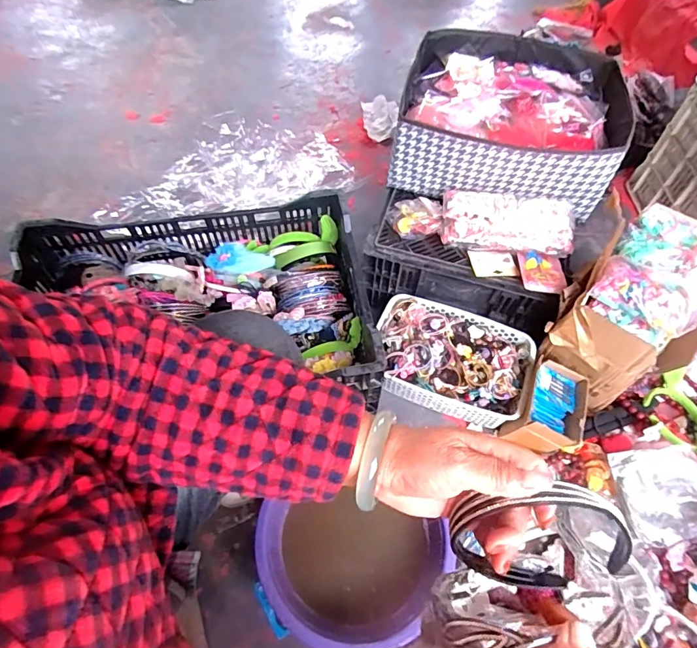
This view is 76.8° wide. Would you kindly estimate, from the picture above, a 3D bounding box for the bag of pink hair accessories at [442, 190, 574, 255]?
[{"bbox_3d":[0.295,-0.194,0.818,0.234,0.070,0.114,9,59,5],"label":"bag of pink hair accessories"}]

